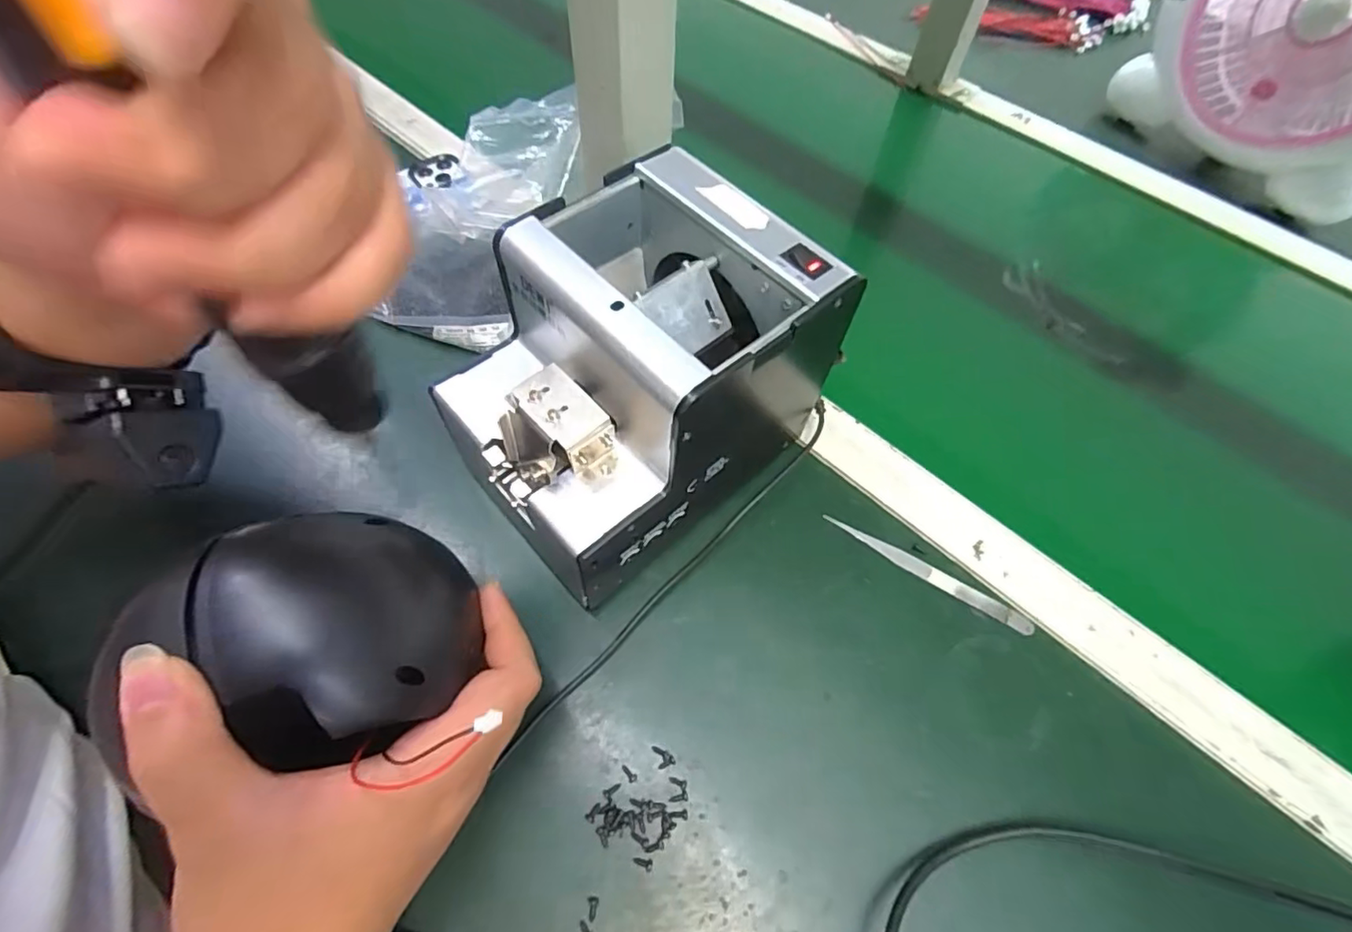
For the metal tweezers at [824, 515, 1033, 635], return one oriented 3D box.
[{"bbox_3d":[0.147,0.062,0.354,0.126,0.004,0.011,29,63,14],"label":"metal tweezers"}]

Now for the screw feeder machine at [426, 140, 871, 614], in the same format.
[{"bbox_3d":[-0.019,-0.045,0.323,0.173,0.147,0.126,-37,68,-21],"label":"screw feeder machine"}]

